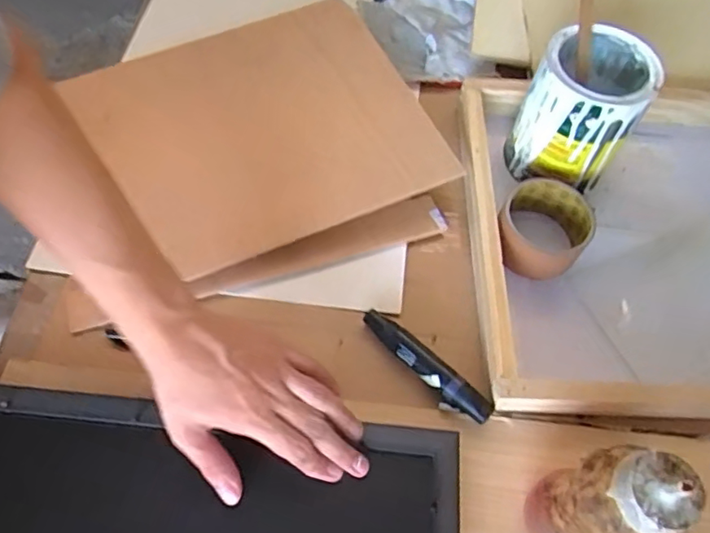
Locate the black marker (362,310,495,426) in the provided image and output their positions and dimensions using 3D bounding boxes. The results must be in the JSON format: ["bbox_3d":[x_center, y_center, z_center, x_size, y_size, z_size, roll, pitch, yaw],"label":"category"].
[{"bbox_3d":[0.058,0.082,0.483,0.023,0.020,0.130,-40,70,-23],"label":"black marker"}]

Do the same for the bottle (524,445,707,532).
[{"bbox_3d":[0.150,0.154,0.360,0.046,0.169,0.053,-4,58,-6],"label":"bottle"}]

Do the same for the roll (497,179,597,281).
[{"bbox_3d":[0.176,-0.035,0.540,0.079,0.045,0.082,2,60,-3],"label":"roll"}]

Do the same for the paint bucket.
[{"bbox_3d":[0.219,-0.149,0.564,0.099,0.126,0.105,2,58,-3],"label":"paint bucket"}]

